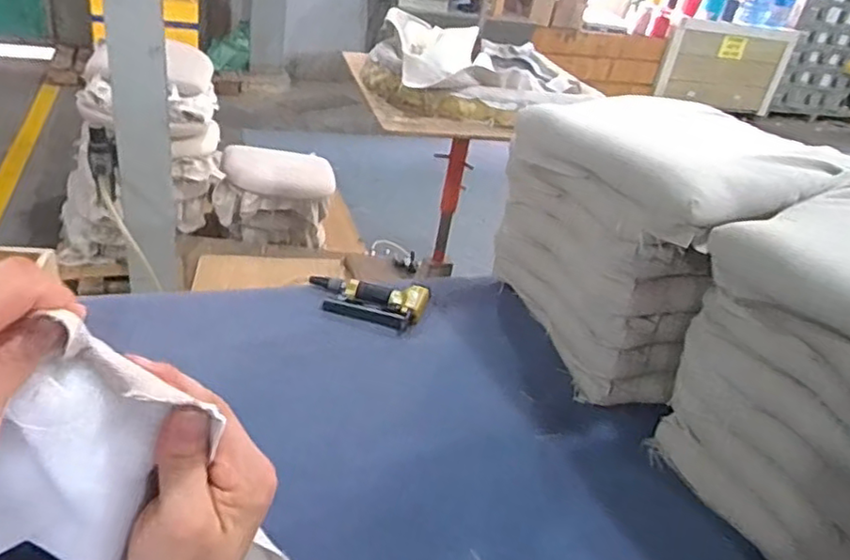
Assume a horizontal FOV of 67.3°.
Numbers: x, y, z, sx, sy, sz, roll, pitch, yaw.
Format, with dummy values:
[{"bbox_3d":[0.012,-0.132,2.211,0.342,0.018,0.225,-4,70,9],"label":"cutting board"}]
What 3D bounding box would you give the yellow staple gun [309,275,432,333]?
[{"bbox_3d":[-0.127,0.035,1.350,0.255,0.041,0.134,18,32,12],"label":"yellow staple gun"}]

